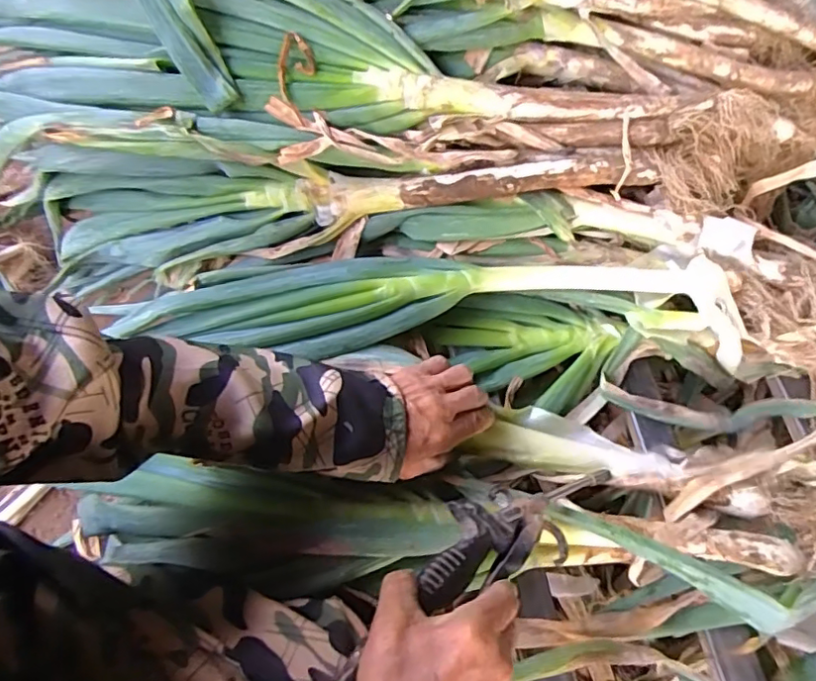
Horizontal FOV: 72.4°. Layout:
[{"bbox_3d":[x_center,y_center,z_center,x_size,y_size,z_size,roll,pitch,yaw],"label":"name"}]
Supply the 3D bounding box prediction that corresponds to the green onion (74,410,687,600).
[{"bbox_3d":[-0.029,0.146,0.516,0.566,0.086,0.130,-8,70,-3],"label":"green onion"}]

